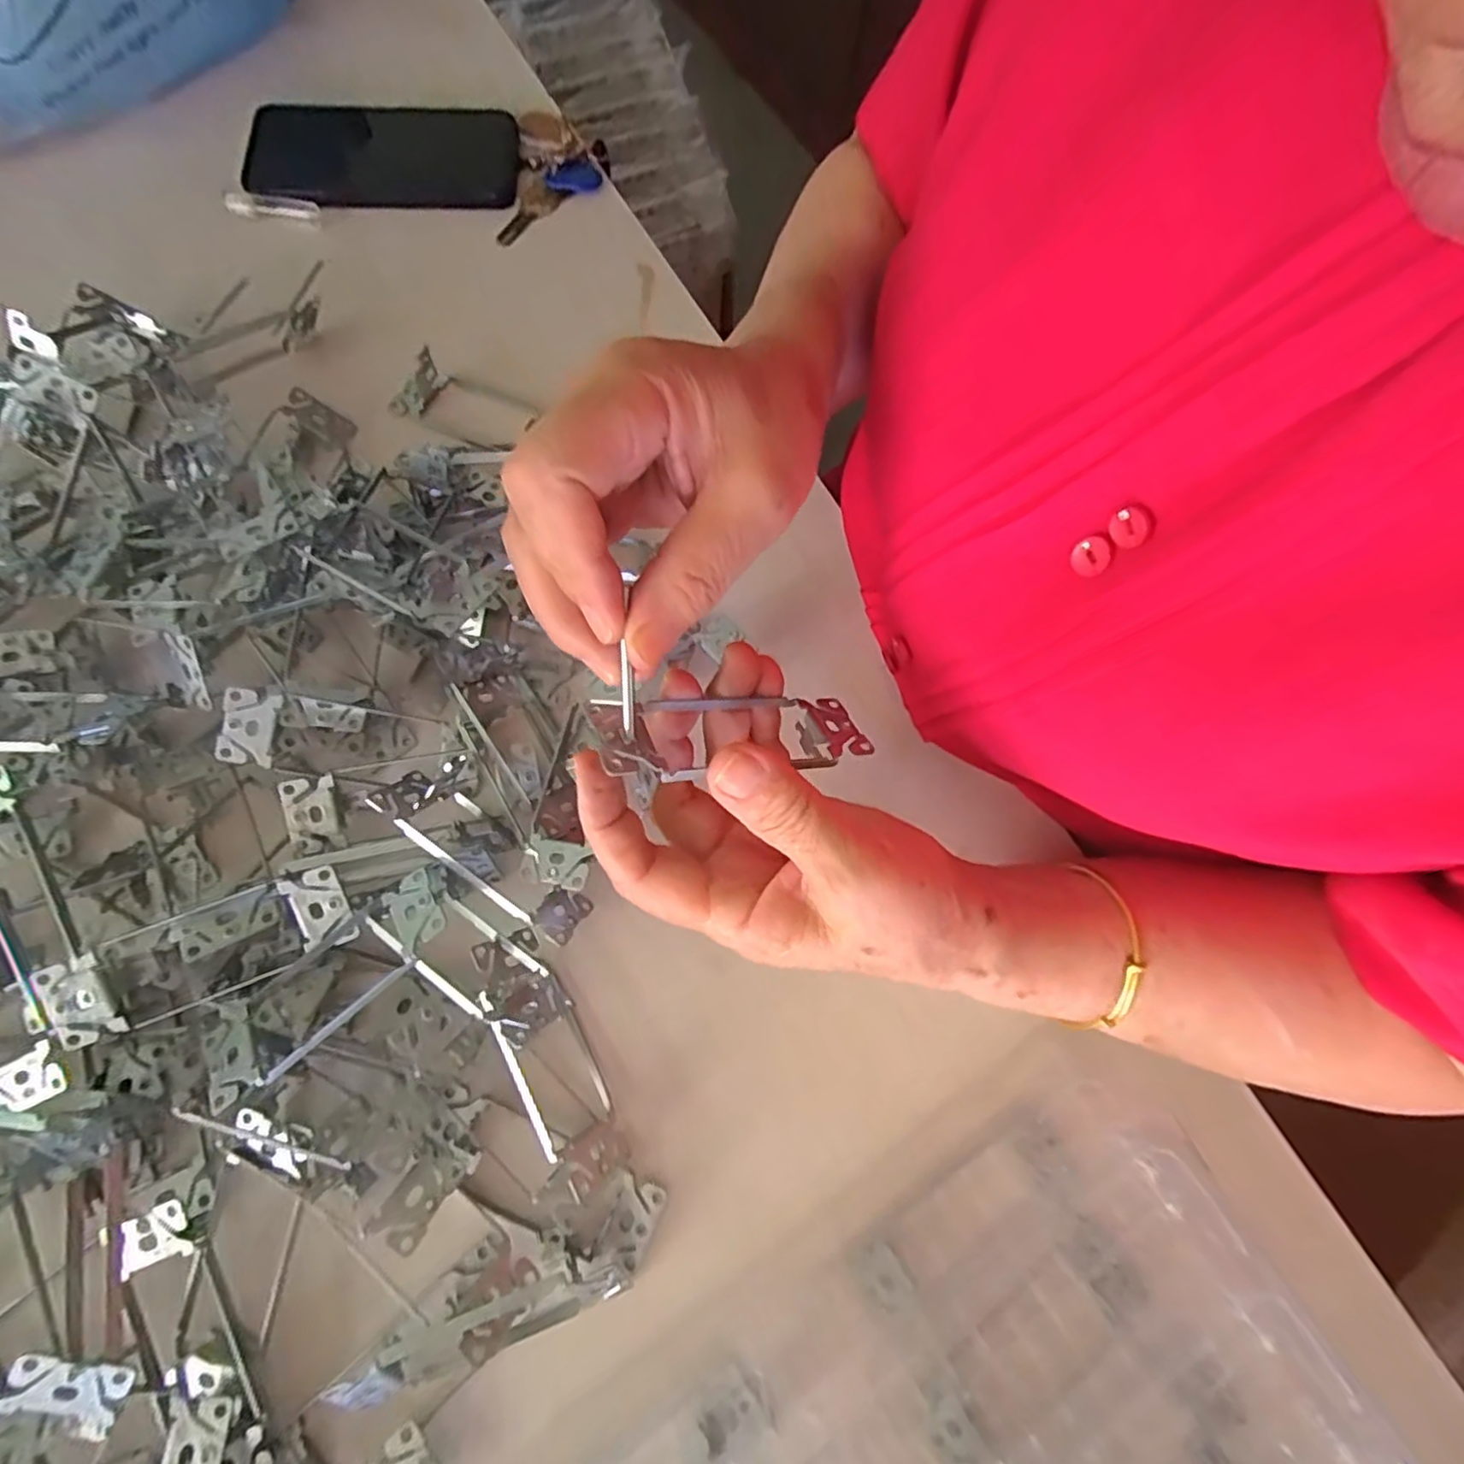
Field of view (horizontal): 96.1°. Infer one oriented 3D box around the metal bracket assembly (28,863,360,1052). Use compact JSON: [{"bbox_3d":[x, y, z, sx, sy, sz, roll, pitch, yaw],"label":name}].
[{"bbox_3d":[-0.210,0.088,0.261,0.106,0.009,0.036,-21,93,-13],"label":"metal bracket assembly"}]

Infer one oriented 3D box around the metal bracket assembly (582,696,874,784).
[{"bbox_3d":[0.001,0.001,0.241,0.105,0.021,0.035,-6,69,-25],"label":"metal bracket assembly"}]

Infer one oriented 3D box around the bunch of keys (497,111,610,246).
[{"bbox_3d":[-0.118,-0.370,0.443,0.062,0.025,0.107,3,73,-3],"label":"bunch of keys"}]

